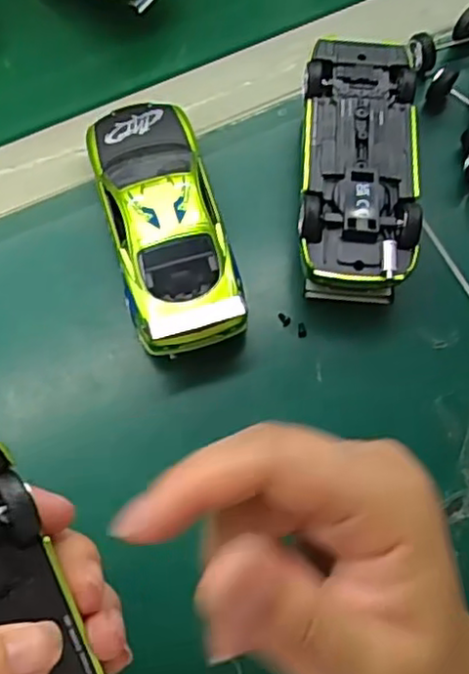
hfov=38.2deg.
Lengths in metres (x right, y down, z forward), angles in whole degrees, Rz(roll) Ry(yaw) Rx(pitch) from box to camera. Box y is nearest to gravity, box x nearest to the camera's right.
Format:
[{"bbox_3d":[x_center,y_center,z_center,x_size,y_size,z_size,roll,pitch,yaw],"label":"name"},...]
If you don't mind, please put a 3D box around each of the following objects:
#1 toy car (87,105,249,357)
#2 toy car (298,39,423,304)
[{"bbox_3d":[-0.033,-0.054,0.318,0.050,0.041,0.122,-15,71,-6],"label":"toy car"},{"bbox_3d":[0.058,-0.080,0.328,0.053,0.042,0.125,4,70,0],"label":"toy car"}]

